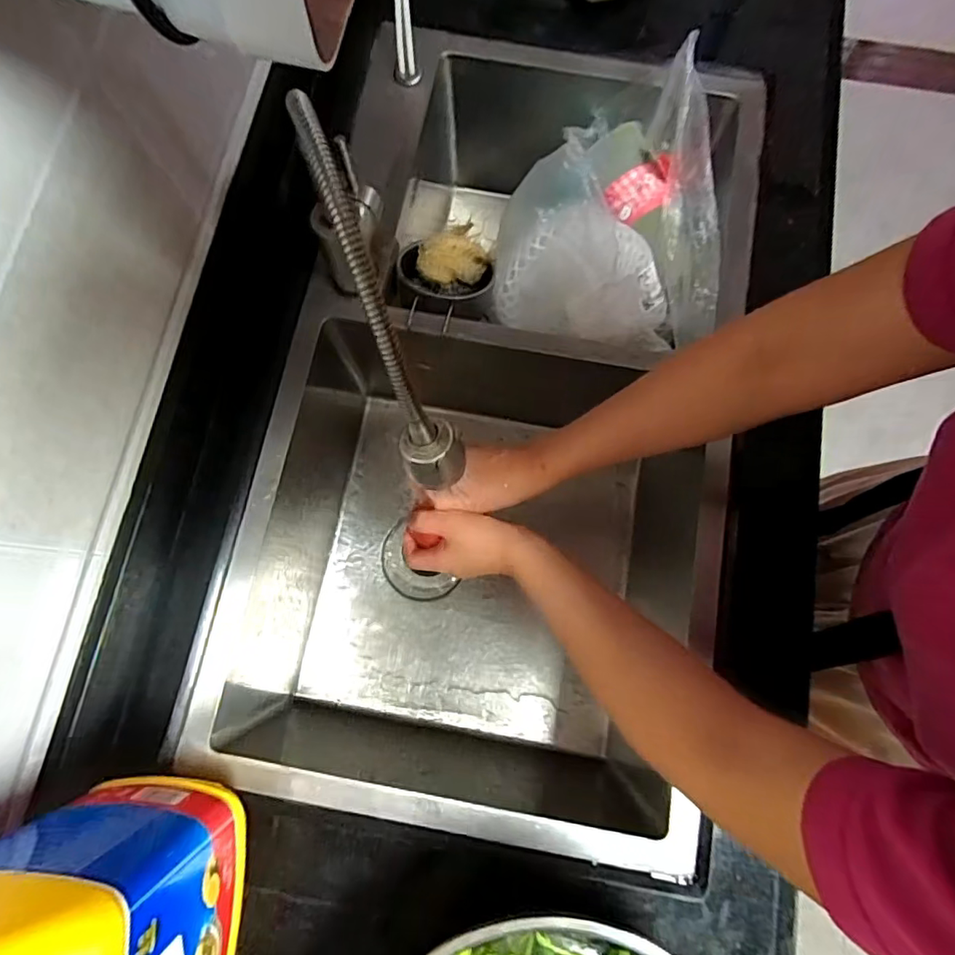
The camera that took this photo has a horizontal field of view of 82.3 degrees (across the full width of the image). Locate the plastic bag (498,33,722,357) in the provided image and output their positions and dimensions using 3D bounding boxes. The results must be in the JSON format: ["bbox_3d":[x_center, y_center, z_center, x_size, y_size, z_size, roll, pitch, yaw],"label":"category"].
[{"bbox_3d":[0.139,-0.286,0.585,0.229,0.114,0.313,3,77,0],"label":"plastic bag"}]

